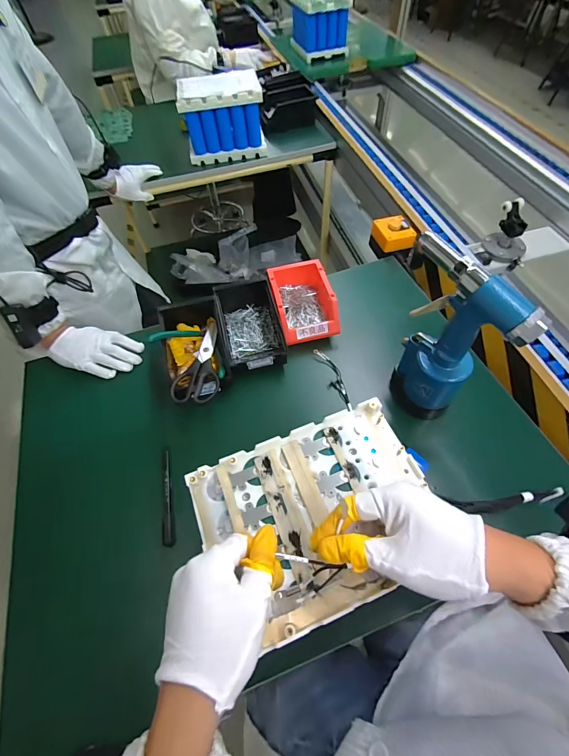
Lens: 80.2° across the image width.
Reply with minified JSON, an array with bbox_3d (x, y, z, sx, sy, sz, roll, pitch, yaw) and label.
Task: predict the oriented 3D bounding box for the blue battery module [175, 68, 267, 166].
[{"bbox_3d":[-0.188,-0.801,1.035,0.236,0.165,0.180,-9,59,-1],"label":"blue battery module"}]

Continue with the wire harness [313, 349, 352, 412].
[{"bbox_3d":[0.090,0.001,0.601,0.031,0.013,0.129,-20,60,-8],"label":"wire harness"}]

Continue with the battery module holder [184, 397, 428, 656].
[{"bbox_3d":[0.033,0.133,0.345,0.231,0.020,0.172,-22,60,-9],"label":"battery module holder"}]

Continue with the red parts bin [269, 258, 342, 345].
[{"bbox_3d":[0.035,-0.150,0.655,0.110,0.062,0.171,-13,59,-4],"label":"red parts bin"}]

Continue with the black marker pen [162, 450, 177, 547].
[{"bbox_3d":[-0.171,0.175,0.500,0.015,0.013,0.135,-12,59,-3],"label":"black marker pen"}]

